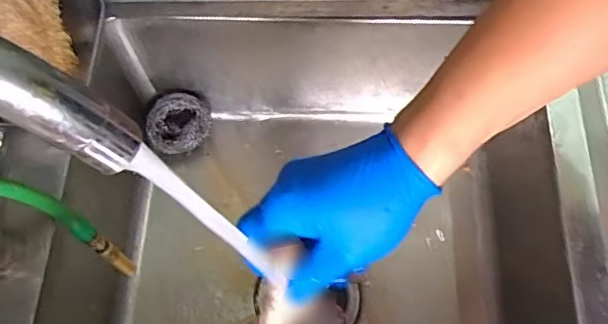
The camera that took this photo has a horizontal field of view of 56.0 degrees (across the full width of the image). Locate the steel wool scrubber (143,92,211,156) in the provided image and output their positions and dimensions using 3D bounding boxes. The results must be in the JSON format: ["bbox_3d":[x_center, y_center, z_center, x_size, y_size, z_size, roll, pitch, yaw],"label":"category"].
[{"bbox_3d":[-0.145,-0.049,0.671,0.082,0.022,0.070,-34,106,-2],"label":"steel wool scrubber"}]

